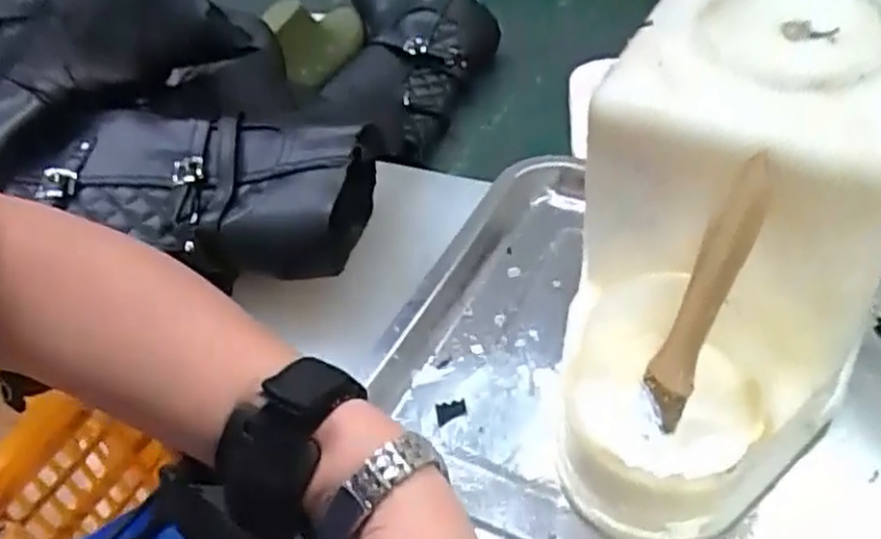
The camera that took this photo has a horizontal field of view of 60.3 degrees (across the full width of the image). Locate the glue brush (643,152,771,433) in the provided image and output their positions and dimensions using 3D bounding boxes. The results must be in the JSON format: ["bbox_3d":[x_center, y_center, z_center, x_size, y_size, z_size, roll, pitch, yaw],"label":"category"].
[{"bbox_3d":[0.106,0.011,0.306,0.019,0.117,0.008,30,30,32],"label":"glue brush"}]

